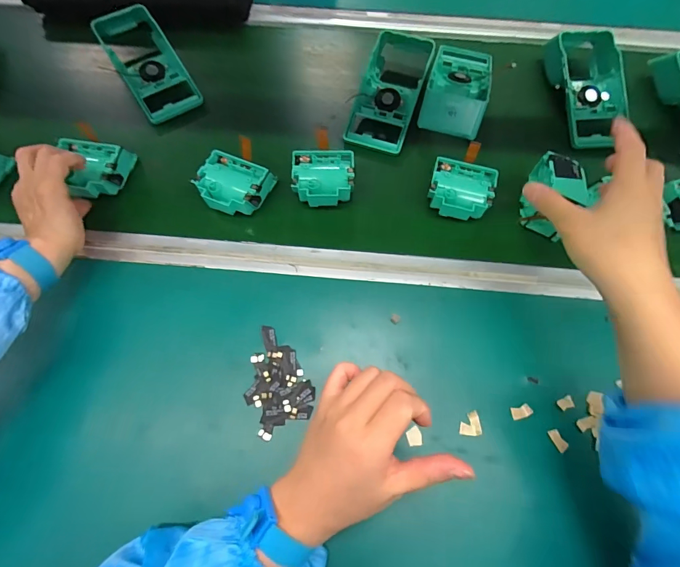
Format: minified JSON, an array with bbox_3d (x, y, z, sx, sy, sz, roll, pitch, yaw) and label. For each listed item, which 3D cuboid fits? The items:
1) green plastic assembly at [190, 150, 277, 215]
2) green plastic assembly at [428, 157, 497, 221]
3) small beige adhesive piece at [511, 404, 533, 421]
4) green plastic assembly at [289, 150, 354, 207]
[{"bbox_3d":[-0.131,-0.118,0.457,0.076,0.040,0.069,22,67,7],"label":"green plastic assembly"},{"bbox_3d":[0.144,-0.110,0.448,0.071,0.036,0.067,15,66,4],"label":"green plastic assembly"},{"bbox_3d":[0.183,0.129,0.374,0.020,0.004,0.012,-14,67,-9],"label":"small beige adhesive piece"},{"bbox_3d":[-0.021,-0.125,0.457,0.073,0.038,0.067,2,65,-1],"label":"green plastic assembly"}]

